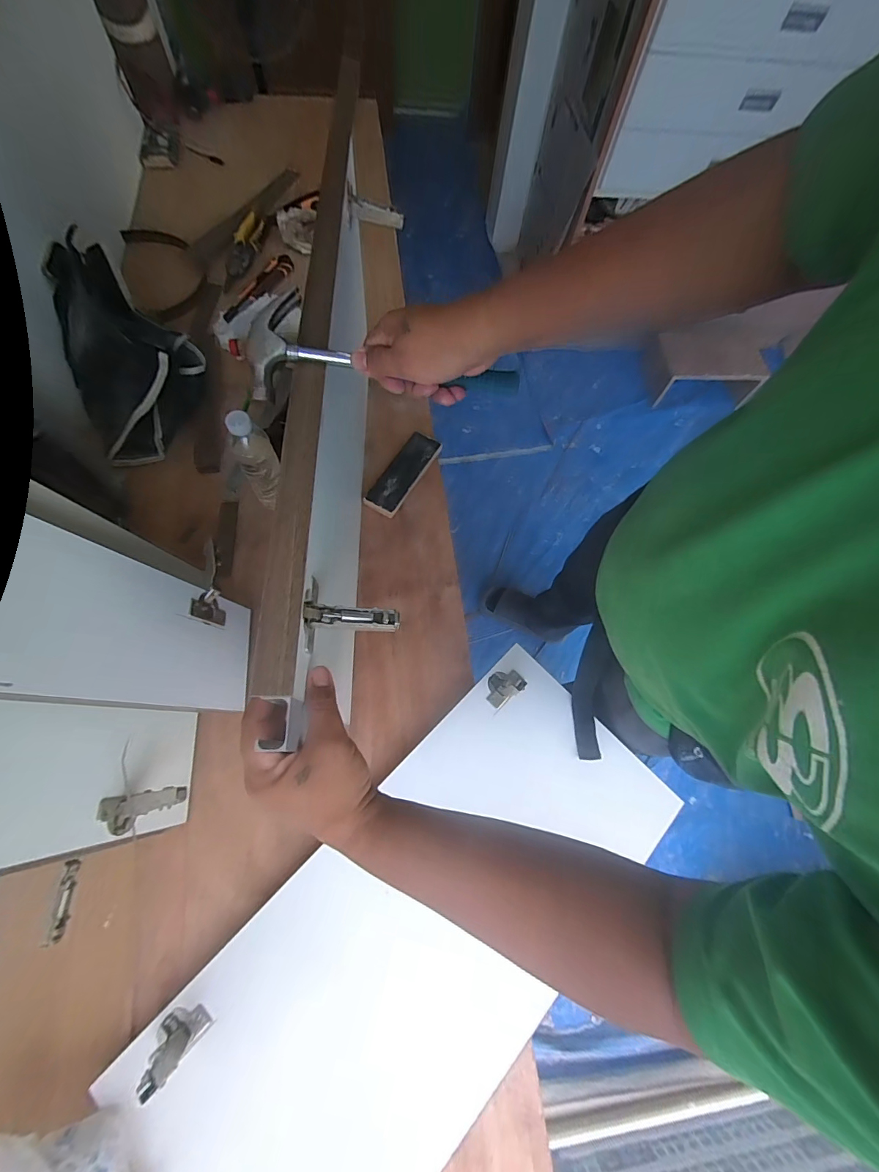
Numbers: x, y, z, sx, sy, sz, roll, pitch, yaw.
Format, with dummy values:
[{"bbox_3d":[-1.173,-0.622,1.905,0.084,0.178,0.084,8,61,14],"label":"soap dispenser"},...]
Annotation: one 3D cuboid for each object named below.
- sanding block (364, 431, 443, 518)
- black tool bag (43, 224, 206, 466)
[{"bbox_3d":[-0.063,-0.203,0.752,0.057,0.022,0.175,31,70,7],"label":"sanding block"},{"bbox_3d":[-0.518,-0.370,0.687,0.220,0.201,0.206,-38,77,-17],"label":"black tool bag"}]

